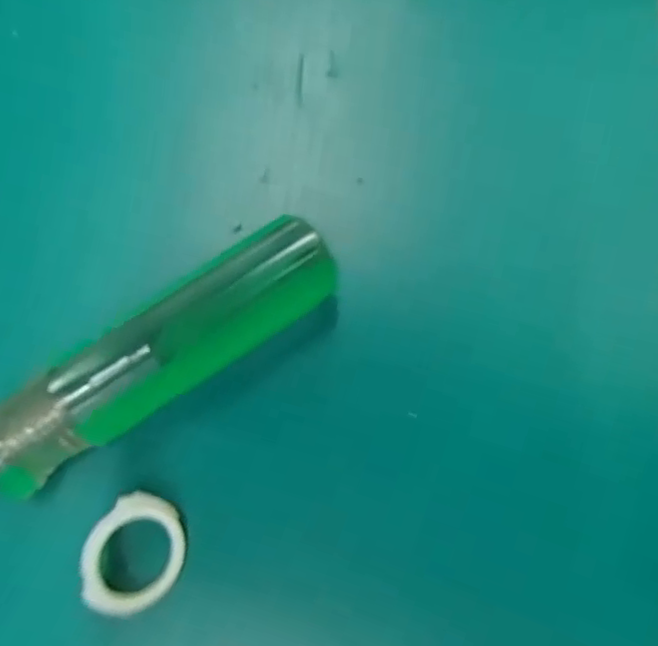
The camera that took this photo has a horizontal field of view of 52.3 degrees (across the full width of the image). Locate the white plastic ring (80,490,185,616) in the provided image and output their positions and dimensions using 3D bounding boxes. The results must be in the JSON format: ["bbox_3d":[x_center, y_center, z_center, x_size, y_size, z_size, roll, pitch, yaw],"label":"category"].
[{"bbox_3d":[-0.028,0.033,0.094,0.015,0.004,0.015,5,84,-46],"label":"white plastic ring"}]

